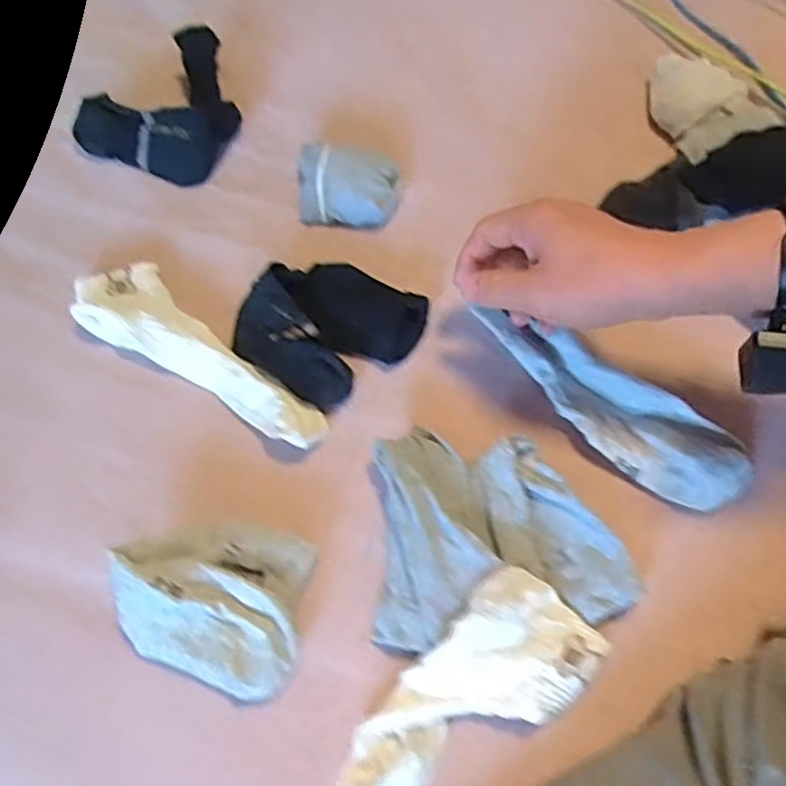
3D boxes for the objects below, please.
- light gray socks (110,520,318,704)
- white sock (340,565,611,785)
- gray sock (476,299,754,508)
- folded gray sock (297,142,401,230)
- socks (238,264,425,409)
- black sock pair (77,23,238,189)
[{"bbox_3d":[-0.111,0.126,0.454,0.124,0.041,0.100,20,65,10],"label":"light gray socks"},{"bbox_3d":[0.044,0.179,0.432,0.172,0.033,0.079,-33,68,-15],"label":"white sock"},{"bbox_3d":[0.151,0.005,0.508,0.204,0.029,0.059,37,69,13],"label":"gray sock"},{"bbox_3d":[-0.039,-0.178,0.609,0.090,0.031,0.077,6,64,3],"label":"folded gray sock"},{"bbox_3d":[-0.047,-0.054,0.538,0.124,0.039,0.105,-39,70,-17],"label":"socks"},{"bbox_3d":[-0.193,-0.265,0.639,0.120,0.046,0.155,17,65,8],"label":"black sock pair"}]

